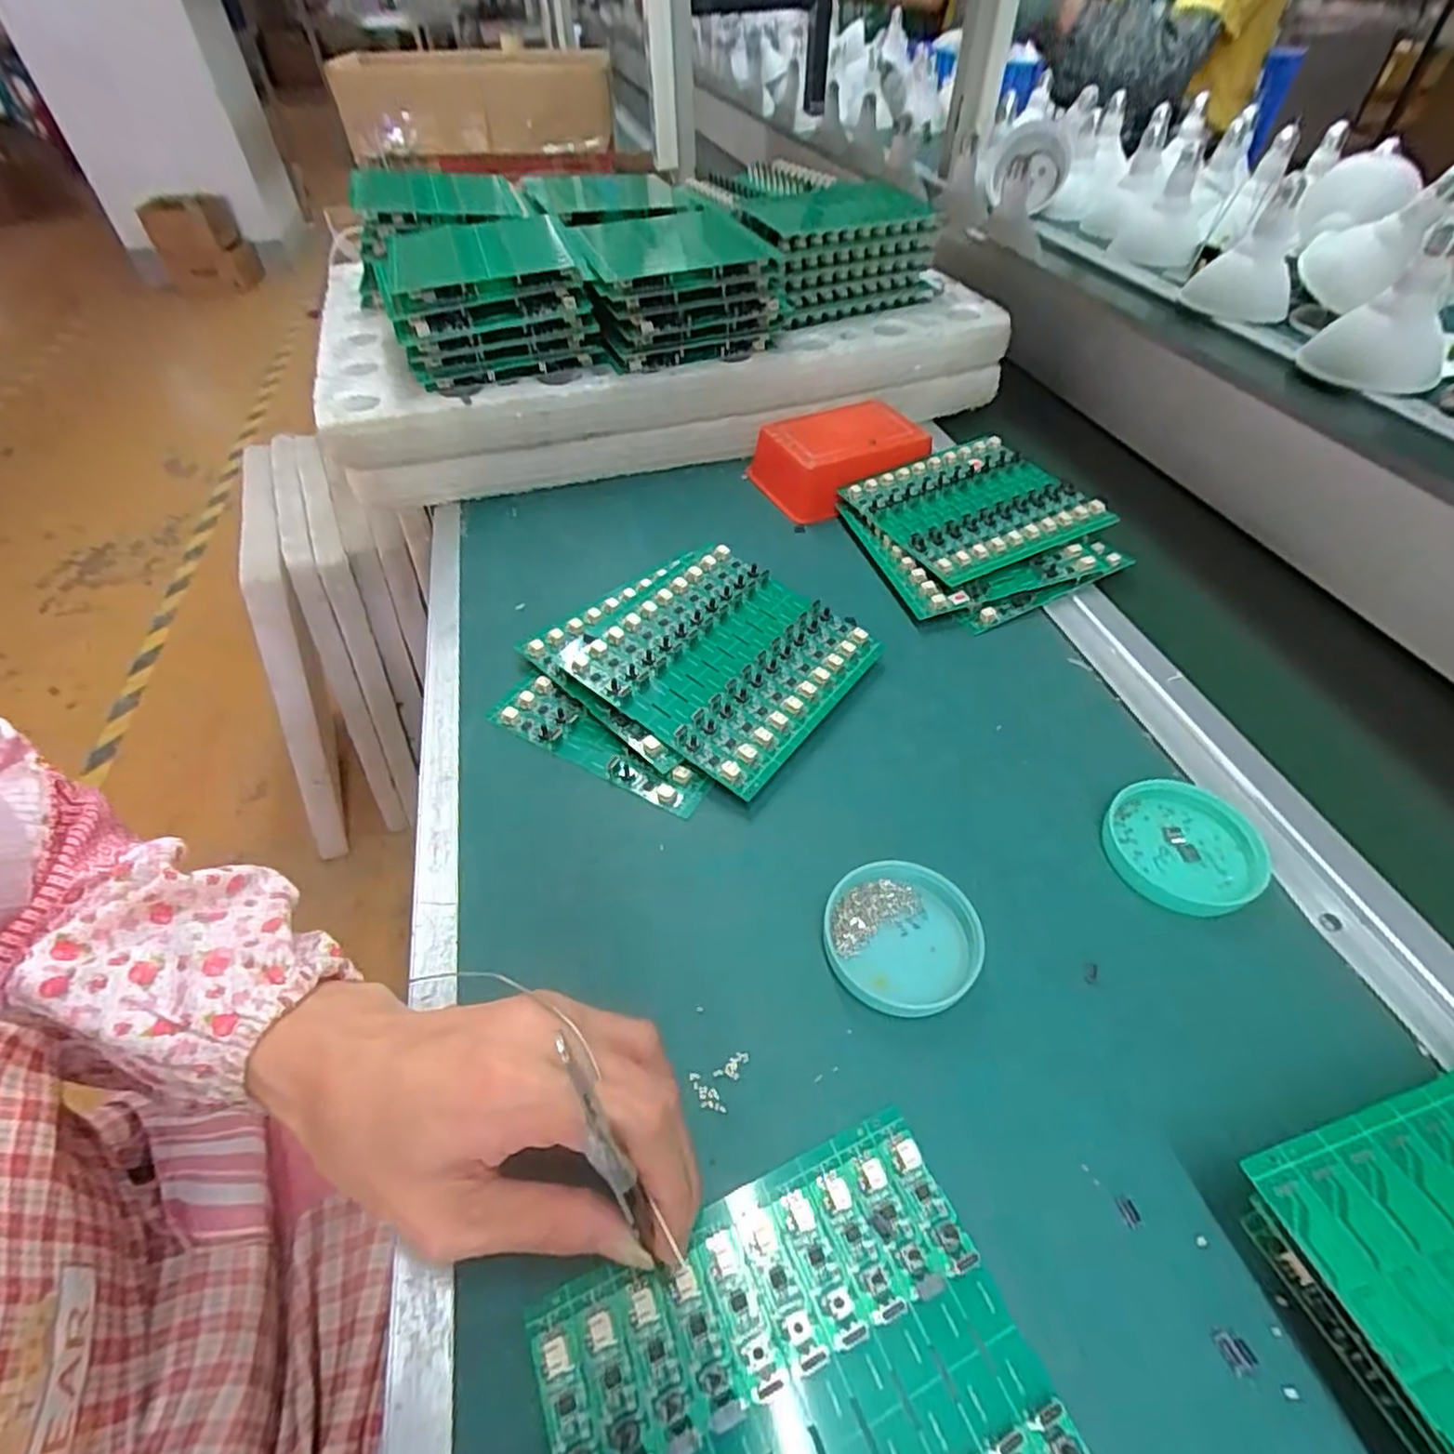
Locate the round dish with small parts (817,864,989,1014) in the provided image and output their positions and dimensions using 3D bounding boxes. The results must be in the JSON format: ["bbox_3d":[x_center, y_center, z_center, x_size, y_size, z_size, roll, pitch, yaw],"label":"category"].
[{"bbox_3d":[0.076,0.089,0.296,0.066,0.017,0.061,0,48,0],"label":"round dish with small parts"}]

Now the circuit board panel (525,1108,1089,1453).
[{"bbox_3d":[0.028,0.209,0.196,0.137,0.007,0.135,-20,51,-15],"label":"circuit board panel"}]

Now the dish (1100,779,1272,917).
[{"bbox_3d":[0.217,0.055,0.328,0.070,0.010,0.064,0,48,0],"label":"dish"}]

